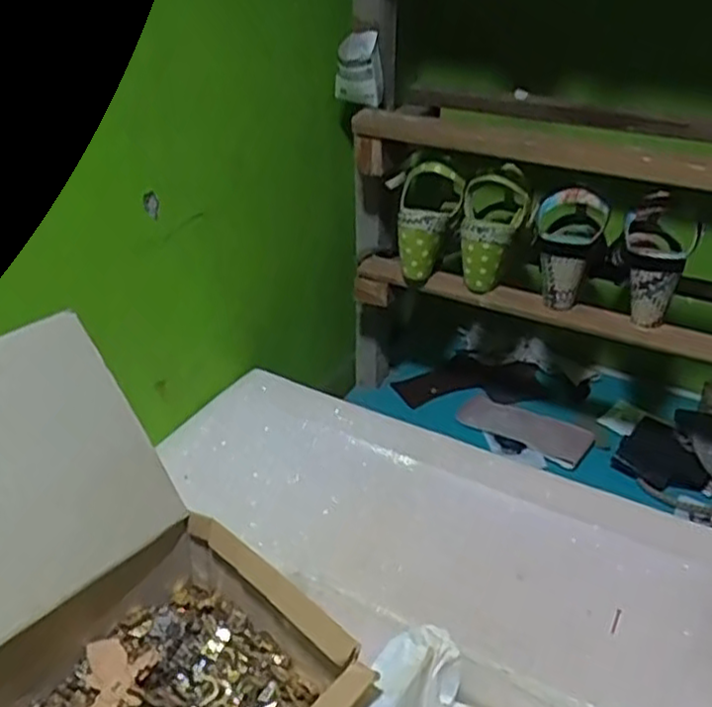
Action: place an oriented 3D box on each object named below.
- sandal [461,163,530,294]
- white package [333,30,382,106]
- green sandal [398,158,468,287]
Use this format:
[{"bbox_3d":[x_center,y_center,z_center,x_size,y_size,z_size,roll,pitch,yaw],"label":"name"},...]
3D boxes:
[{"bbox_3d":[0.166,-0.148,0.877,0.079,0.141,0.078,5,32,7],"label":"sandal"},{"bbox_3d":[0.004,-0.332,0.853,0.054,0.078,0.029,0,32,-1],"label":"white package"},{"bbox_3d":[0.090,-0.159,0.896,0.074,0.146,0.073,5,32,7],"label":"green sandal"}]

